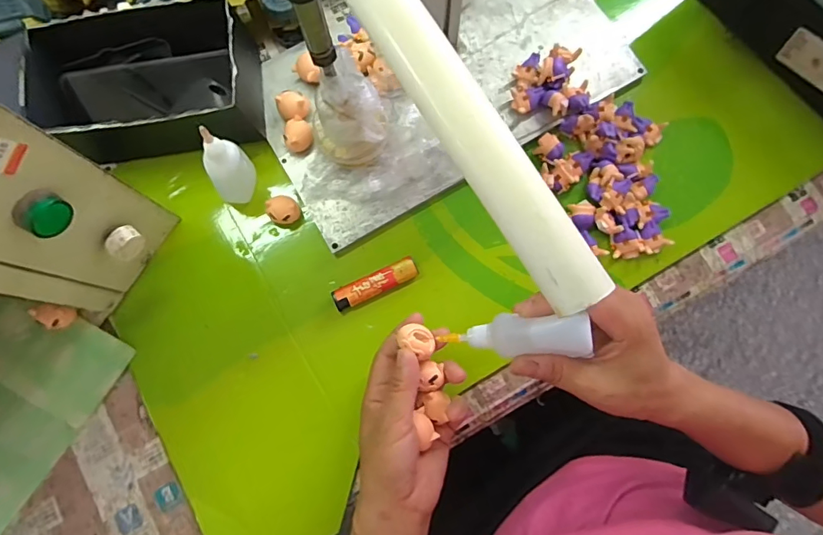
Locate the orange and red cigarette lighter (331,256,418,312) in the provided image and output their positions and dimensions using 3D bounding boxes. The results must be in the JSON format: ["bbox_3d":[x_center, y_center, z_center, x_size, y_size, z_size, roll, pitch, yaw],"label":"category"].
[{"bbox_3d":[-0.033,0.015,0.437,0.080,0.011,0.021,-27,77,-6],"label":"orange and red cigarette lighter"}]

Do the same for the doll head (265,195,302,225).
[{"bbox_3d":[-0.118,-0.052,0.443,0.028,0.021,0.028,0,81,1],"label":"doll head"}]

